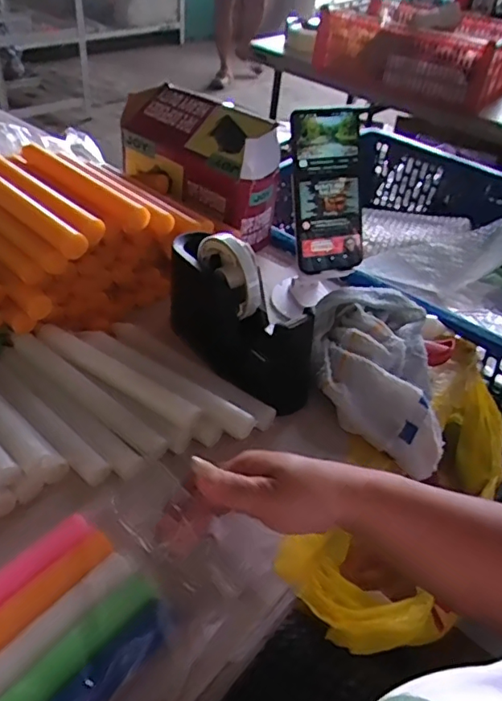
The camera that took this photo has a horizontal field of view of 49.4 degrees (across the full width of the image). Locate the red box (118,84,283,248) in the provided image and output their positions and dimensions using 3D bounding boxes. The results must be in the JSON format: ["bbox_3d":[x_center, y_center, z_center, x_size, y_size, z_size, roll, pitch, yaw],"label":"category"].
[{"bbox_3d":[-0.071,-0.255,0.727,0.091,0.125,0.247,-29,52,-33],"label":"red box"}]

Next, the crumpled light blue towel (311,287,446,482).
[{"bbox_3d":[0.120,0.015,0.539,0.116,0.056,0.194,5,41,-1],"label":"crumpled light blue towel"}]

